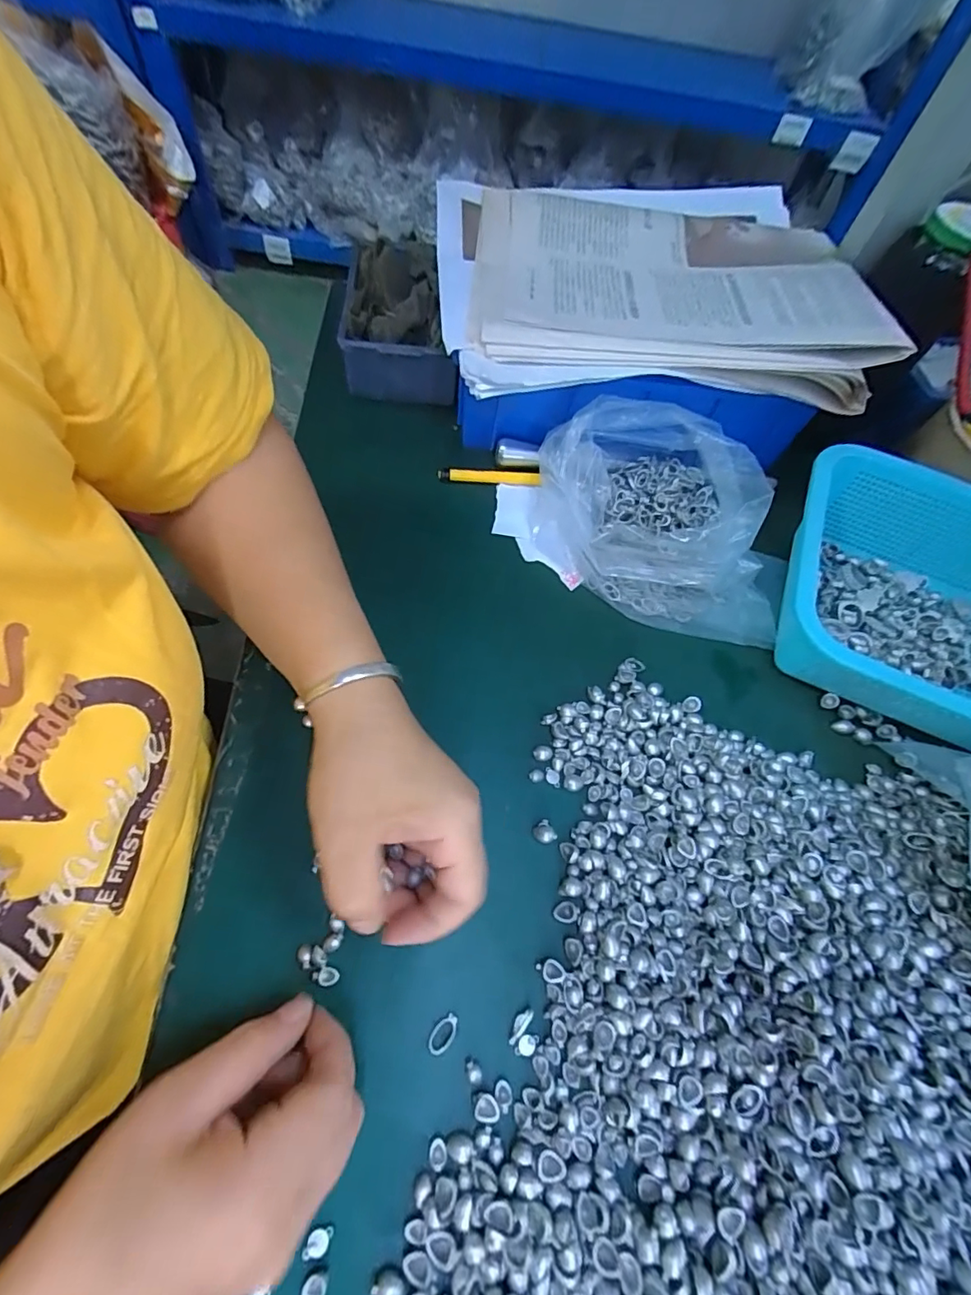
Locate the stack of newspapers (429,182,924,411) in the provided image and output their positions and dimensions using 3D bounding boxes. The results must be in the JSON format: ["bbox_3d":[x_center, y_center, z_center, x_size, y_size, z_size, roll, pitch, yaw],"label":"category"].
[{"bbox_3d":[0.117,-0.284,0.387,0.298,0.038,0.248,0,63,-7],"label":"stack of newspapers"}]

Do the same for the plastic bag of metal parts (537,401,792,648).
[{"bbox_3d":[0.135,-0.096,0.371,0.205,0.070,0.135,41,65,14],"label":"plastic bag of metal parts"}]

